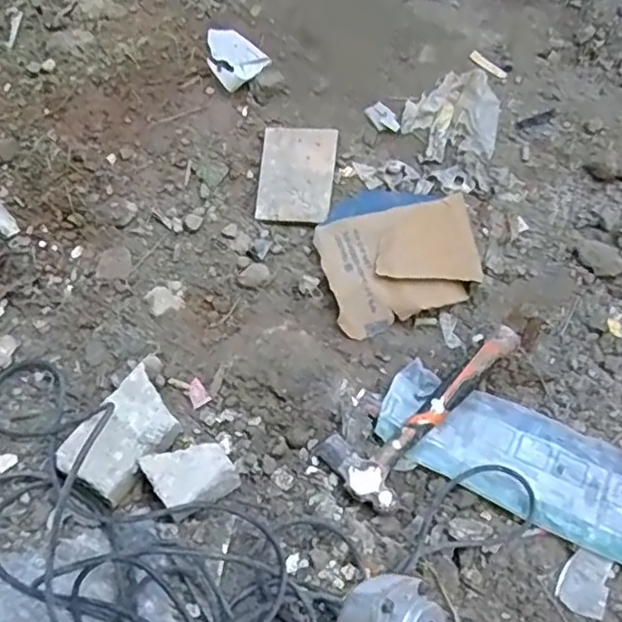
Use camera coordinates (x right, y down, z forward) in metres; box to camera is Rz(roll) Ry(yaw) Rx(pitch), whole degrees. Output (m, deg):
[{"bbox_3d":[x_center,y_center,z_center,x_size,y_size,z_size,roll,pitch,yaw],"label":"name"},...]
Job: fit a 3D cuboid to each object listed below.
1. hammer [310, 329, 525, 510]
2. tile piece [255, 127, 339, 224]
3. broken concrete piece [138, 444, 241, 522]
[{"bbox_3d":[0.127,0.097,0.698,0.255,0.030,0.091,-42,69,-16],"label":"hammer"},{"bbox_3d":[-0.019,-0.188,0.859,0.098,0.011,0.147,4,64,5],"label":"tile piece"},{"bbox_3d":[-0.118,0.168,0.655,0.076,0.058,0.061,-27,66,-10],"label":"broken concrete piece"}]

